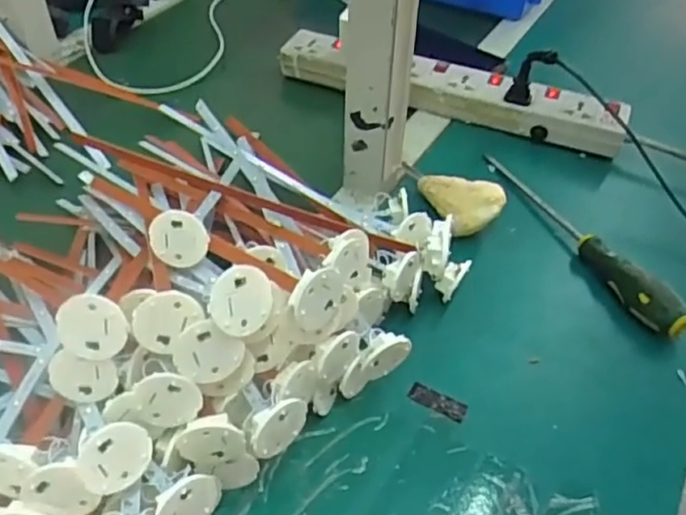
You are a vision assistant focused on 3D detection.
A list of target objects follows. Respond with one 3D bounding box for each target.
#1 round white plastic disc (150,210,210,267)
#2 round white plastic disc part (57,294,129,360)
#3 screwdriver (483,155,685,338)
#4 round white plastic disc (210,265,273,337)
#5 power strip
[{"bbox_3d":[-0.108,-0.012,0.425,0.038,0.037,0.004,8,17,-4],"label":"round white plastic disc"},{"bbox_3d":[-0.139,0.039,0.359,0.038,0.036,0.004,42,9,-9],"label":"round white plastic disc part"},{"bbox_3d":[0.205,-0.025,0.573,0.025,0.030,0.250,-16,49,-17],"label":"screwdriver"},{"bbox_3d":[-0.056,0.024,0.357,0.037,0.039,0.004,-41,27,-25],"label":"round white plastic disc"},{"bbox_3d":[0.111,-0.187,0.717,0.388,0.045,0.061,18,48,15],"label":"power strip"}]

